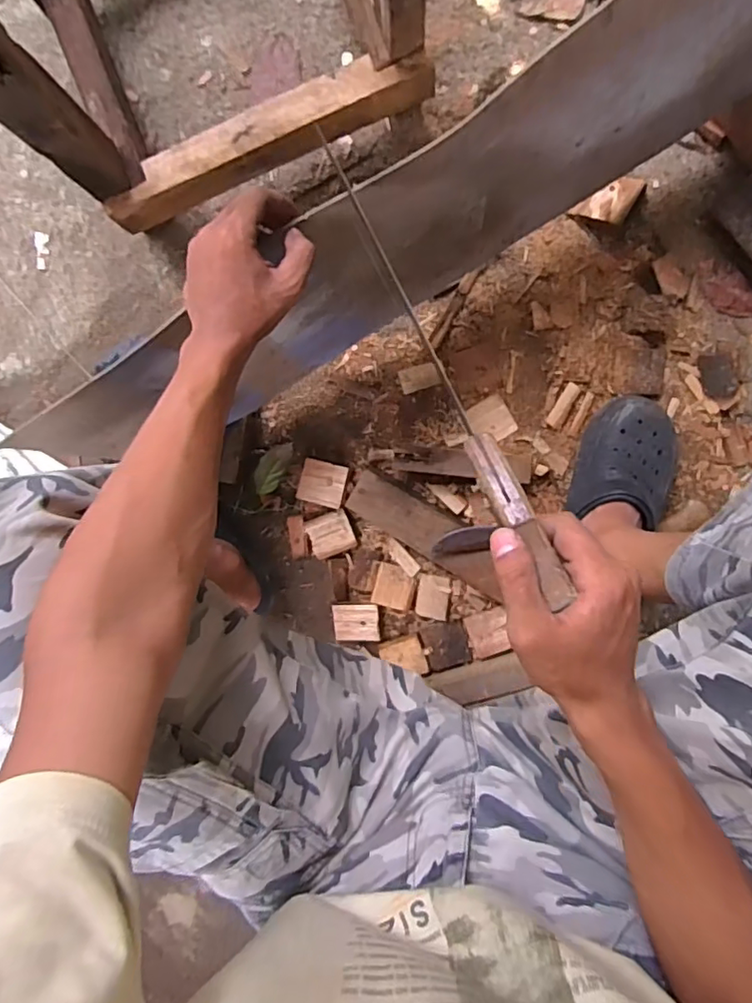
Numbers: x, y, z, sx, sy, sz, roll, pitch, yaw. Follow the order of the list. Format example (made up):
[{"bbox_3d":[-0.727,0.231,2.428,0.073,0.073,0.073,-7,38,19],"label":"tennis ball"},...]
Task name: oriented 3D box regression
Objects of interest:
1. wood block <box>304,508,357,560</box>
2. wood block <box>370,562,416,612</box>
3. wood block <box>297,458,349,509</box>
[{"bbox_3d":[-0.065,0.048,0.821,0.066,0.016,0.059,-22,95,8],"label":"wood block"},{"bbox_3d":[0.026,0.123,0.813,0.058,0.016,0.054,18,99,3],"label":"wood block"},{"bbox_3d":[-0.074,-0.025,0.800,0.063,0.020,0.060,14,99,3],"label":"wood block"}]

